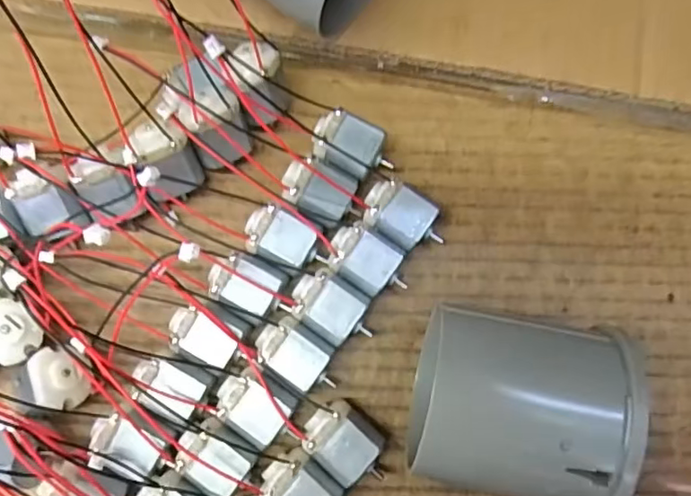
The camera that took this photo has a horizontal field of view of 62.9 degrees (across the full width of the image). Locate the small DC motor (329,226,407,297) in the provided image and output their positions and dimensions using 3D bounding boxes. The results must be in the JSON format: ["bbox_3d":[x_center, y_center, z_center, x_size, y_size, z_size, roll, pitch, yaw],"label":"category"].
[{"bbox_3d":[0.007,0.005,0.190,0.026,0.015,0.018,33,82,2],"label":"small DC motor"}]

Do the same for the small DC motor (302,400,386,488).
[{"bbox_3d":[0.000,0.062,0.181,0.026,0.015,0.020,42,82,4],"label":"small DC motor"}]

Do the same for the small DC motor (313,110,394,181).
[{"bbox_3d":[0.003,-0.034,0.196,0.026,0.016,0.018,32,82,2],"label":"small DC motor"}]

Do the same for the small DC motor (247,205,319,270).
[{"bbox_3d":[-0.021,-0.002,0.191,0.025,0.017,0.016,22,81,1],"label":"small DC motor"}]

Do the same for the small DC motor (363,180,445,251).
[{"bbox_3d":[0.019,-0.010,0.193,0.027,0.015,0.018,34,82,3],"label":"small DC motor"}]

